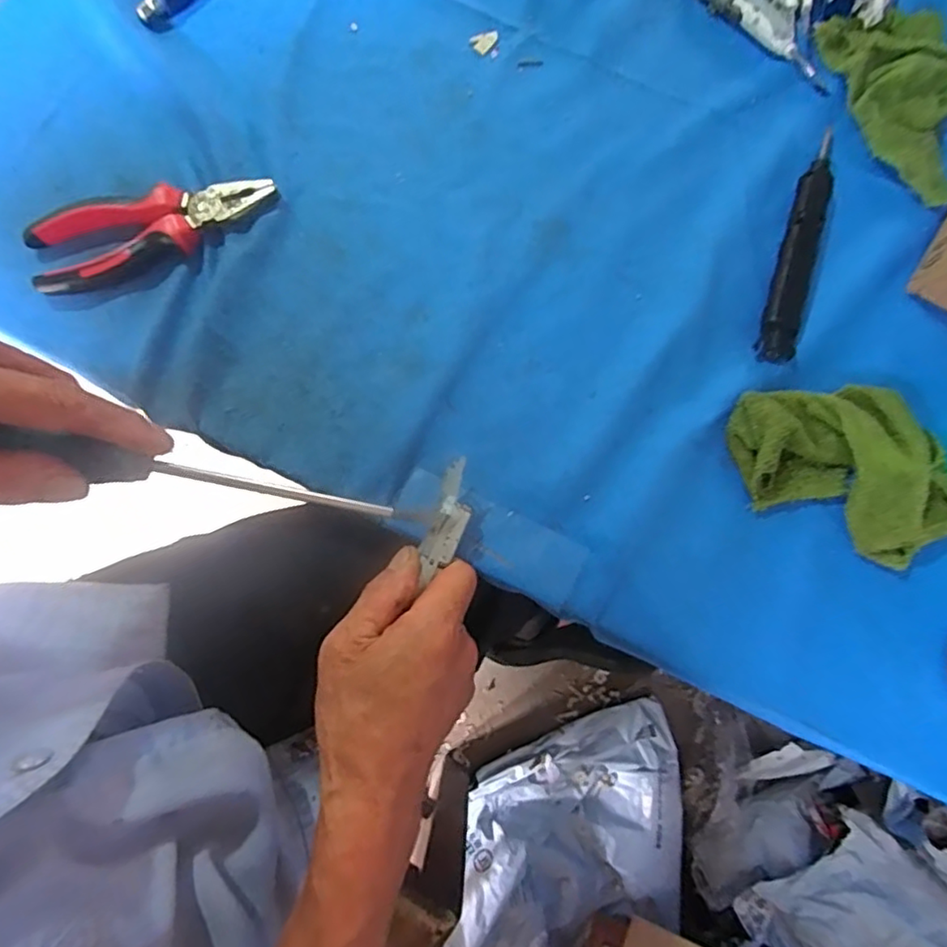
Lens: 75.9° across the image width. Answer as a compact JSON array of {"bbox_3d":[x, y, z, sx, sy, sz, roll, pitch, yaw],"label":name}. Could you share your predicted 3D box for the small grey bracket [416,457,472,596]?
[{"bbox_3d":[-0.014,0.027,0.337,0.020,0.010,0.071,15,90,4],"label":"small grey bracket"}]

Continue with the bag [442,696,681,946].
[{"bbox_3d":[0.124,0.523,0.820,0.443,0.128,0.273,-32,79,-5],"label":"bag"}]

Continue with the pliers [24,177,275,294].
[{"bbox_3d":[-0.209,-0.160,0.395,0.158,0.019,0.052,-17,78,-2],"label":"pliers"}]

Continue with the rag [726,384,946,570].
[{"bbox_3d":[0.213,-0.001,0.343,0.113,0.025,0.101,-7,78,0],"label":"rag"}]

